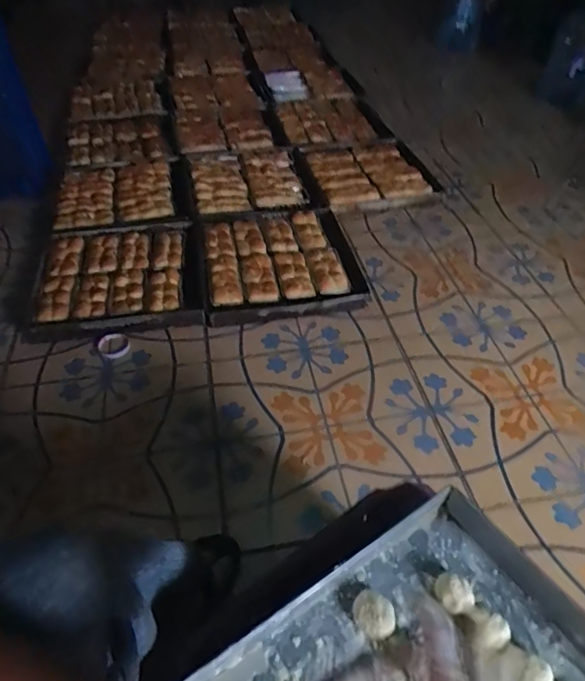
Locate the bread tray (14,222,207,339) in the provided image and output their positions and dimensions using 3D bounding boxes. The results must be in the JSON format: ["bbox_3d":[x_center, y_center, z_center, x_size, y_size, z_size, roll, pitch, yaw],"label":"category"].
[{"bbox_3d":[-0.509,-0.208,1.420,0.485,0.065,0.454,-4,45,-5],"label":"bread tray"}]

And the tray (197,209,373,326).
[{"bbox_3d":[-0.047,-0.248,1.478,0.454,0.063,0.466,-7,45,-8],"label":"tray"}]

